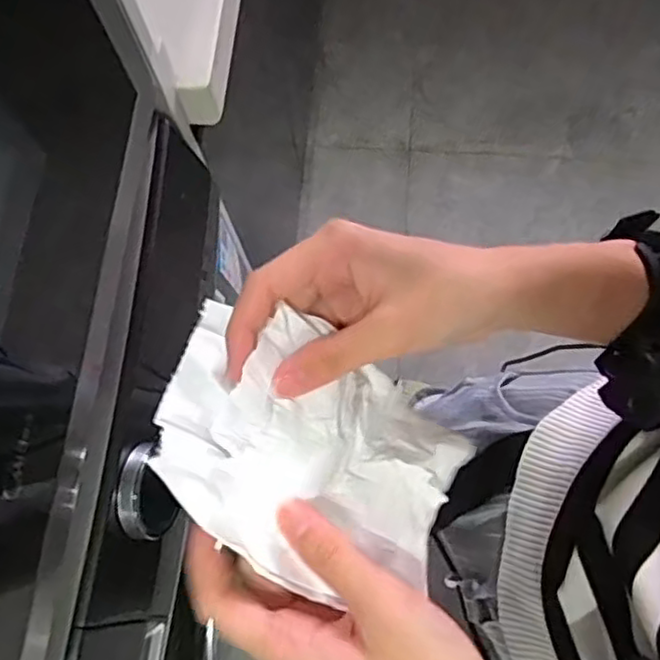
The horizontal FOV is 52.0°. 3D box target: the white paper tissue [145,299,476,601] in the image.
[{"bbox_3d":[-0.006,0.050,0.270,0.124,0.021,0.093,26,62,-13],"label":"white paper tissue"}]

